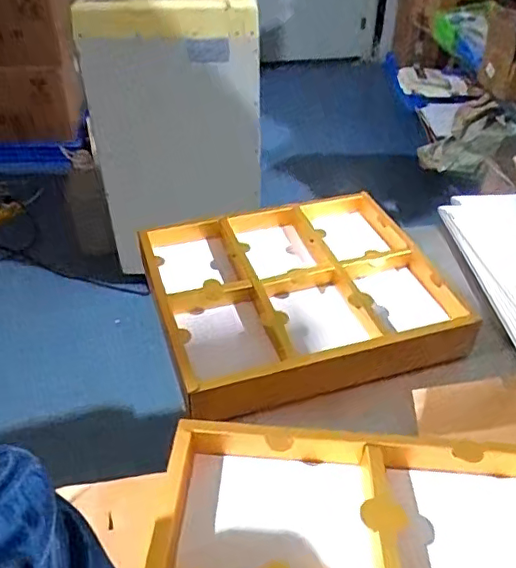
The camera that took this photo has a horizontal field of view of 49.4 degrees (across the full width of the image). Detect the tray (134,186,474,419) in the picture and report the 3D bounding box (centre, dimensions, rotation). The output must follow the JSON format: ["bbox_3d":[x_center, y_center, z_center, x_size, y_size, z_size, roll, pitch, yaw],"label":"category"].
[{"bbox_3d":[0.067,0.019,0.949,0.462,0.117,0.394,-13,42,-15],"label":"tray"}]

